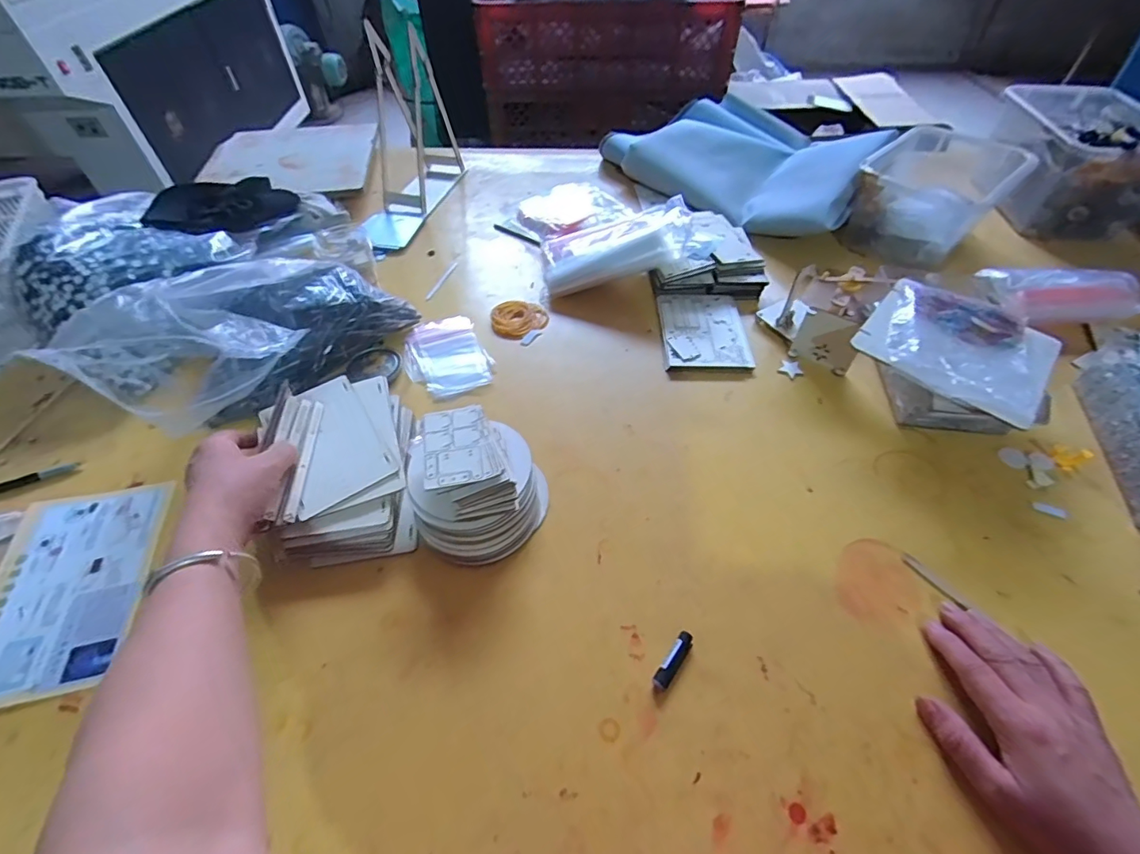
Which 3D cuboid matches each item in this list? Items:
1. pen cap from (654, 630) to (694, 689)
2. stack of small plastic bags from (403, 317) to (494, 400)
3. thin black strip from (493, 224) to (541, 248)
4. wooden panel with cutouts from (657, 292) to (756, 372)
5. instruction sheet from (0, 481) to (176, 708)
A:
[{"bbox_3d":[0.087,0.193,0.413,0.013,0.009,0.052,30,57,23],"label":"pen cap"},{"bbox_3d":[-0.164,-0.097,0.657,0.101,0.006,0.140,-21,54,-16],"label":"stack of small plastic bags"},{"bbox_3d":[-0.088,-0.326,0.846,0.109,0.010,0.012,32,59,22],"label":"thin black strip"},{"bbox_3d":[0.178,-0.135,0.673,0.112,0.010,0.152,0,51,1],"label":"wooden panel with cutouts"},{"bbox_3d":[-0.470,0.148,0.468,0.136,0.008,0.202,-10,52,-12],"label":"instruction sheet"}]

